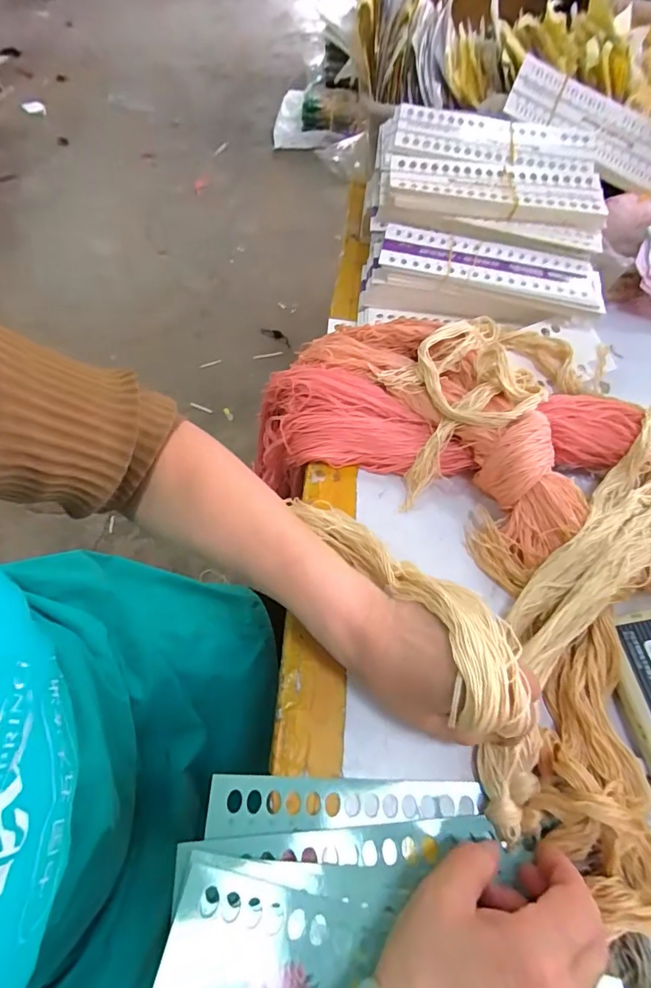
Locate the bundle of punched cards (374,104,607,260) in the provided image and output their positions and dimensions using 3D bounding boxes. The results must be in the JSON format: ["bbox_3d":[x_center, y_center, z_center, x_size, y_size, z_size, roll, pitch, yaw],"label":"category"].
[{"bbox_3d":[0.199,-0.400,0.587,0.283,0.053,0.207,12,59,4],"label":"bundle of punched cards"}]

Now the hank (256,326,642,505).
[{"bbox_3d":[0.107,-0.069,0.507,0.367,0.156,0.203,13,59,5],"label":"hank"}]

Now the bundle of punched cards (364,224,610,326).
[{"bbox_3d":[0.176,-0.251,0.554,0.268,0.055,0.097,14,59,6],"label":"bundle of punched cards"}]

